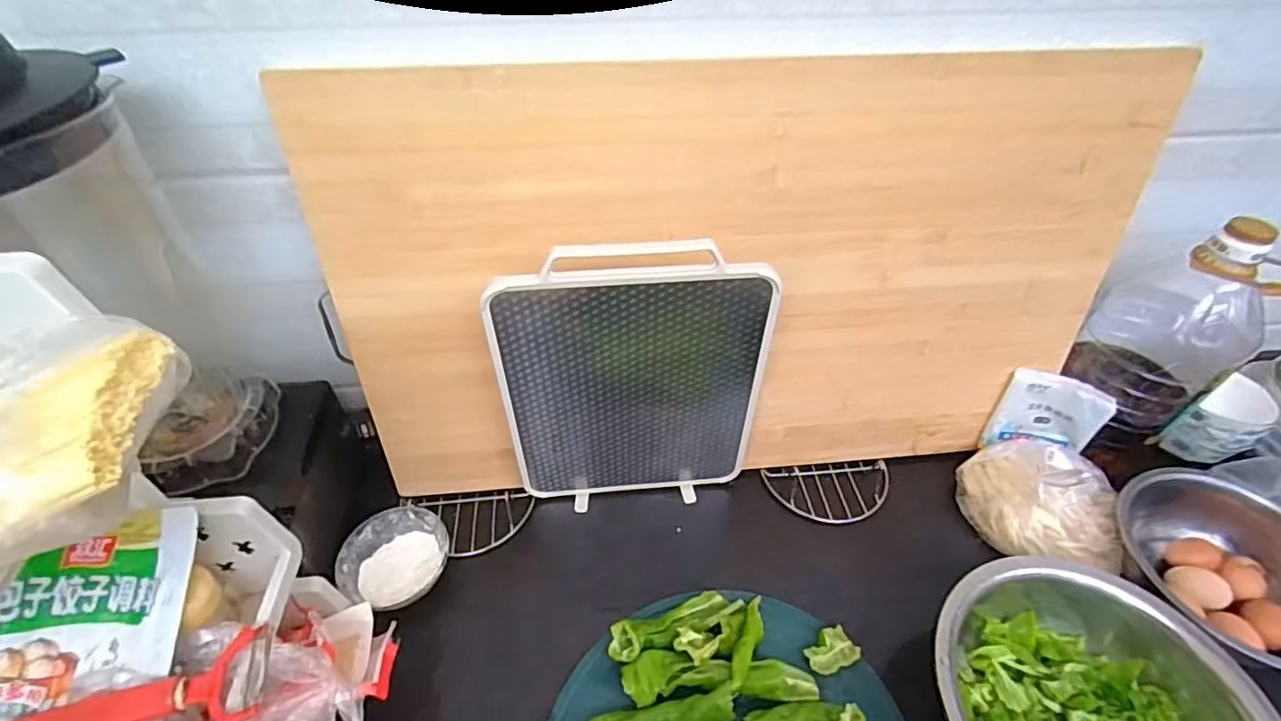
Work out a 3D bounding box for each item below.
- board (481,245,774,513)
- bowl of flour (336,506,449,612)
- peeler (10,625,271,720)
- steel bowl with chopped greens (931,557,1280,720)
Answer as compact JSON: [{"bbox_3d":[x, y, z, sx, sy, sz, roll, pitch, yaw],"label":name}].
[{"bbox_3d":[-0.006,0.040,0.645,0.285,0.387,0.022,-5,45,-6],"label":"board"},{"bbox_3d":[-0.286,0.240,0.672,0.118,0.054,0.118,0,44,0],"label":"bowl of flour"},{"bbox_3d":[-0.350,0.240,0.405,0.162,0.029,0.056,-8,45,-8],"label":"peeler"},{"bbox_3d":[0.436,0.355,0.550,0.304,0.153,0.287,0,44,0],"label":"steel bowl with chopped greens"}]

